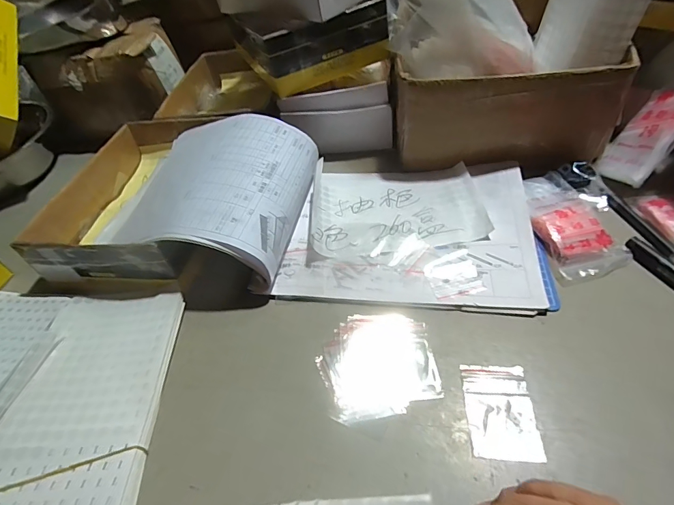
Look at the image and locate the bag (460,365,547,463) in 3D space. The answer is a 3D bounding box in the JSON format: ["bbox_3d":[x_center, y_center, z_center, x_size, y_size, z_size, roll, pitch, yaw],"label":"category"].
[{"bbox_3d":[0.124,0.119,0.293,0.047,0.004,0.069,0,47,6],"label":"bag"}]

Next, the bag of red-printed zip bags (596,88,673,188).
[{"bbox_3d":[0.353,-0.143,0.423,0.015,0.147,0.077,31,16,-20],"label":"bag of red-printed zip bags"}]

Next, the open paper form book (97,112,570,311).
[{"bbox_3d":[-0.023,-0.059,0.429,0.479,0.071,0.214,5,48,11],"label":"open paper form book"}]

